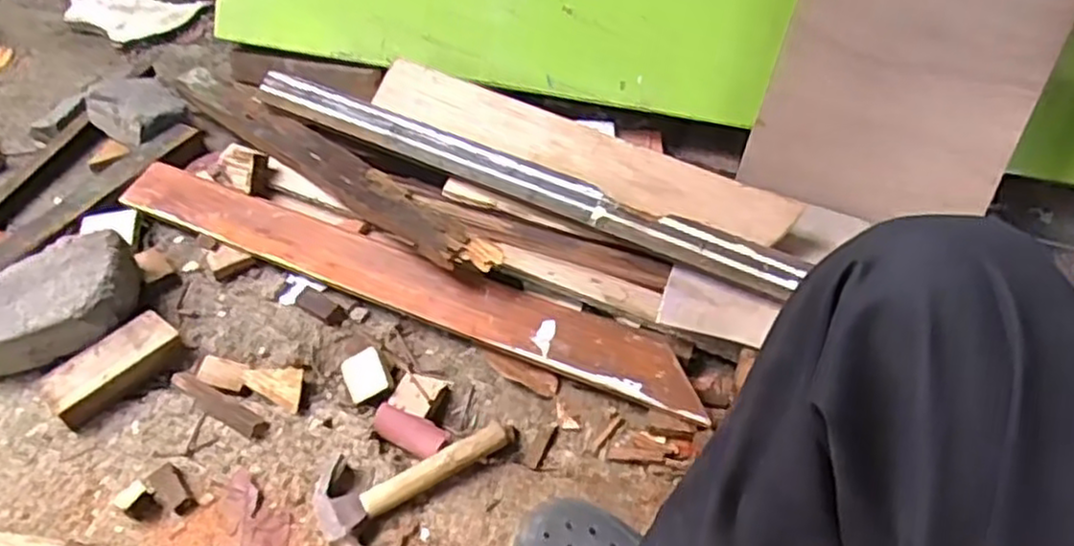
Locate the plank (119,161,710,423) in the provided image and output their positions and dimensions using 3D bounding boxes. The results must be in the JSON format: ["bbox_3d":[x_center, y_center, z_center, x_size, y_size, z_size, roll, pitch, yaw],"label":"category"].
[{"bbox_3d":[-0.197,0.000,0.996,0.855,0.029,0.091,19,63,15],"label":"plank"}]

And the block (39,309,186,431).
[{"bbox_3d":[-0.522,0.118,0.920,0.160,0.050,0.076,-37,57,-28],"label":"block"}]

